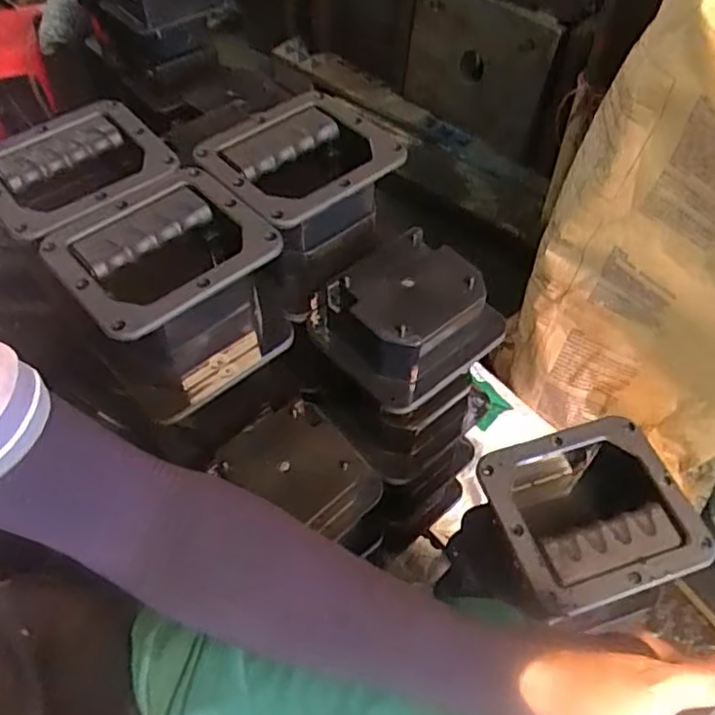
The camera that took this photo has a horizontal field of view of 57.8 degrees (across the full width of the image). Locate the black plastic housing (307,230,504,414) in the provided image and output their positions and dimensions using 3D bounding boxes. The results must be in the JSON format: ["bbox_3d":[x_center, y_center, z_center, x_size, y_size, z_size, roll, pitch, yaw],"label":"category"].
[{"bbox_3d":[0.043,-0.038,0.580,0.141,0.079,0.133,-34,59,-22],"label":"black plastic housing"}]

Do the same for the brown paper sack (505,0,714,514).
[{"bbox_3d":[0.362,-0.103,0.727,0.156,0.540,0.326,-36,60,-23],"label":"brown paper sack"}]

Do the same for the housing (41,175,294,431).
[{"bbox_3d":[-0.148,-0.049,0.544,0.146,0.134,0.134,-35,60,-23],"label":"housing"}]

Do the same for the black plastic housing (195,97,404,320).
[{"bbox_3d":[-0.050,-0.146,0.594,0.145,0.105,0.141,-37,61,-24],"label":"black plastic housing"}]

